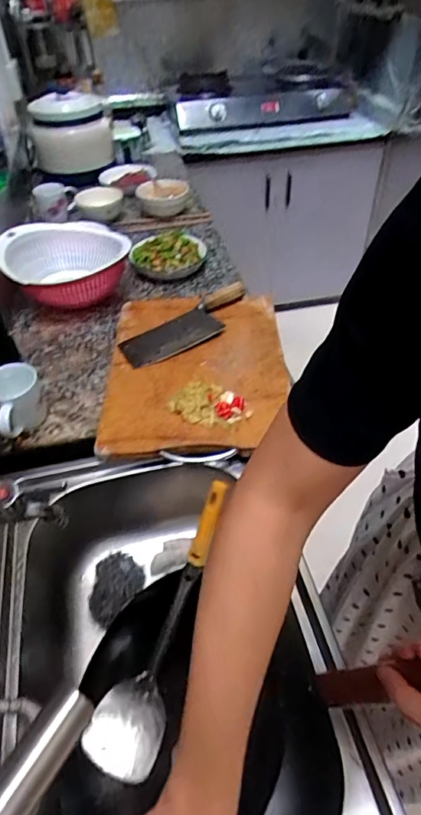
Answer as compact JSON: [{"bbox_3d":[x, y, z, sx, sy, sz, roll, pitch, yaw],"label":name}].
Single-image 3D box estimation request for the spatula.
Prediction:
[{"bbox_3d":[-0.054,0.276,0.596,0.089,0.050,0.386,23,95,27],"label":"spatula"}]

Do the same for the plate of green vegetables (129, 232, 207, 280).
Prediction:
[{"bbox_3d":[-0.096,-0.361,1.073,0.164,0.054,0.173,-6,44,0],"label":"plate of green vegetables"}]

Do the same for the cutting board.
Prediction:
[{"bbox_3d":[-0.023,-0.078,0.808,0.289,0.024,0.382,-4,44,3],"label":"cutting board"}]

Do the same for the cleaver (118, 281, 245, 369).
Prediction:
[{"bbox_3d":[-0.033,-0.154,0.874,0.279,0.024,0.093,-28,48,-21],"label":"cleaver"}]

